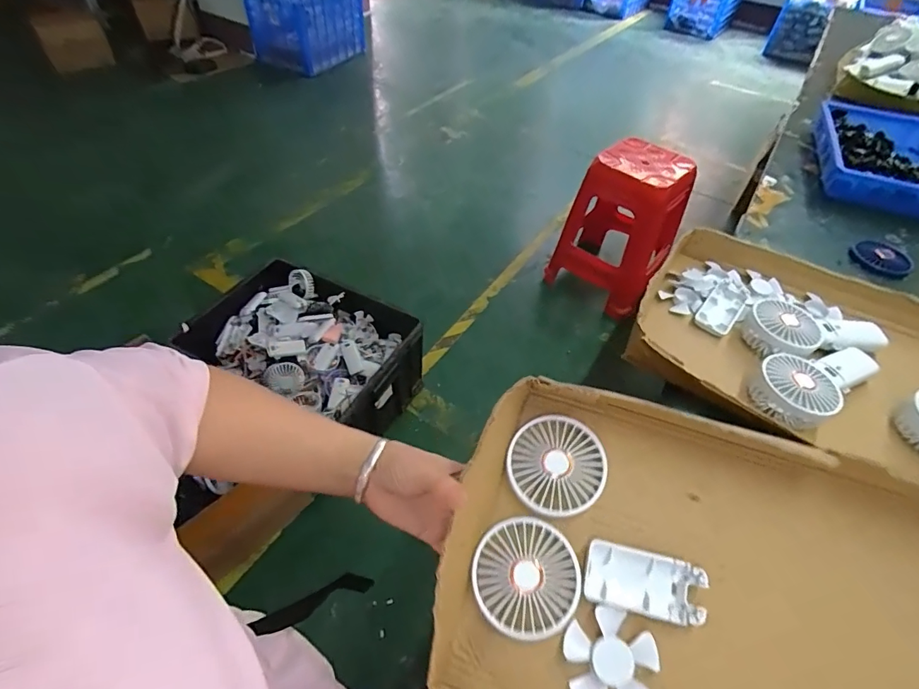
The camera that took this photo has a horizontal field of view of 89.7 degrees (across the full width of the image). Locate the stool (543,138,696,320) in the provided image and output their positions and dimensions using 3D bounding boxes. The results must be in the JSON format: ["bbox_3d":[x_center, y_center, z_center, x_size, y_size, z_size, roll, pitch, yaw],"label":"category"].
[{"bbox_3d":[0.572,-0.430,1.682,0.323,0.495,0.335,-33,59,-27],"label":"stool"}]

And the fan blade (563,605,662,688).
[{"bbox_3d":[0.114,0.243,0.353,0.070,0.007,0.068,-1,65,2],"label":"fan blade"}]

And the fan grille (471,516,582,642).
[{"bbox_3d":[0.055,0.189,0.378,0.085,0.005,0.085,0,66,1],"label":"fan grille"}]

